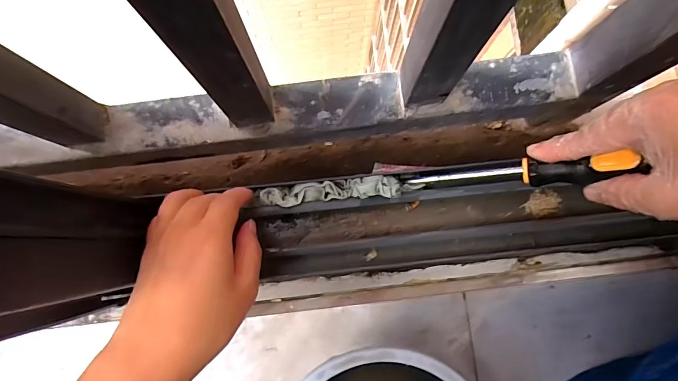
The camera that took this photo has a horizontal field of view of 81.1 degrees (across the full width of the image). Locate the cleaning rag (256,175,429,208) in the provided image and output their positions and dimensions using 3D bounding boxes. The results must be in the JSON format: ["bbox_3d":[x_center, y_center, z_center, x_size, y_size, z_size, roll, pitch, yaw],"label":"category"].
[{"bbox_3d":[0.000,0.000,0.314,0.127,0.019,0.018,-5,83,2],"label":"cleaning rag"}]

